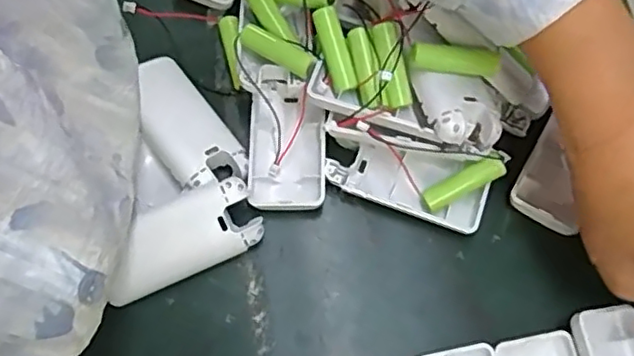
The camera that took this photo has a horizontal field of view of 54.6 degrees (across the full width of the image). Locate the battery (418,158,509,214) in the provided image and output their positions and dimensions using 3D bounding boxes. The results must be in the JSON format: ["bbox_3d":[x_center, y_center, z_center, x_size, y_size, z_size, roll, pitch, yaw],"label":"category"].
[{"bbox_3d":[0.085,0.003,0.361,0.051,0.012,0.013,-29,71,11],"label":"battery"}]

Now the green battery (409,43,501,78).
[{"bbox_3d":[0.078,-0.066,0.345,0.051,0.016,0.013,3,72,0],"label":"green battery"}]

